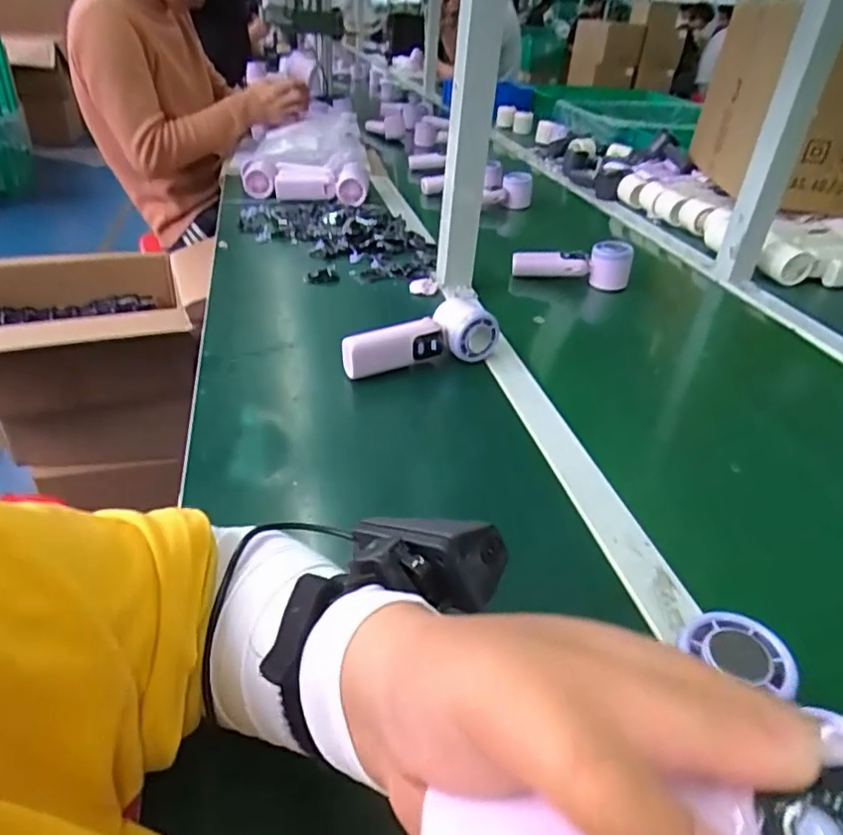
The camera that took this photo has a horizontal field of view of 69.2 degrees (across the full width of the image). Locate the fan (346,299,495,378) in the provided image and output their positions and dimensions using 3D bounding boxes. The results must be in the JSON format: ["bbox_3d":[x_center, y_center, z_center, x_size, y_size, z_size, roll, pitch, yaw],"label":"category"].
[{"bbox_3d":[-0.003,-0.084,0.652,0.171,0.070,0.051,-7,36,-18],"label":"fan"}]

